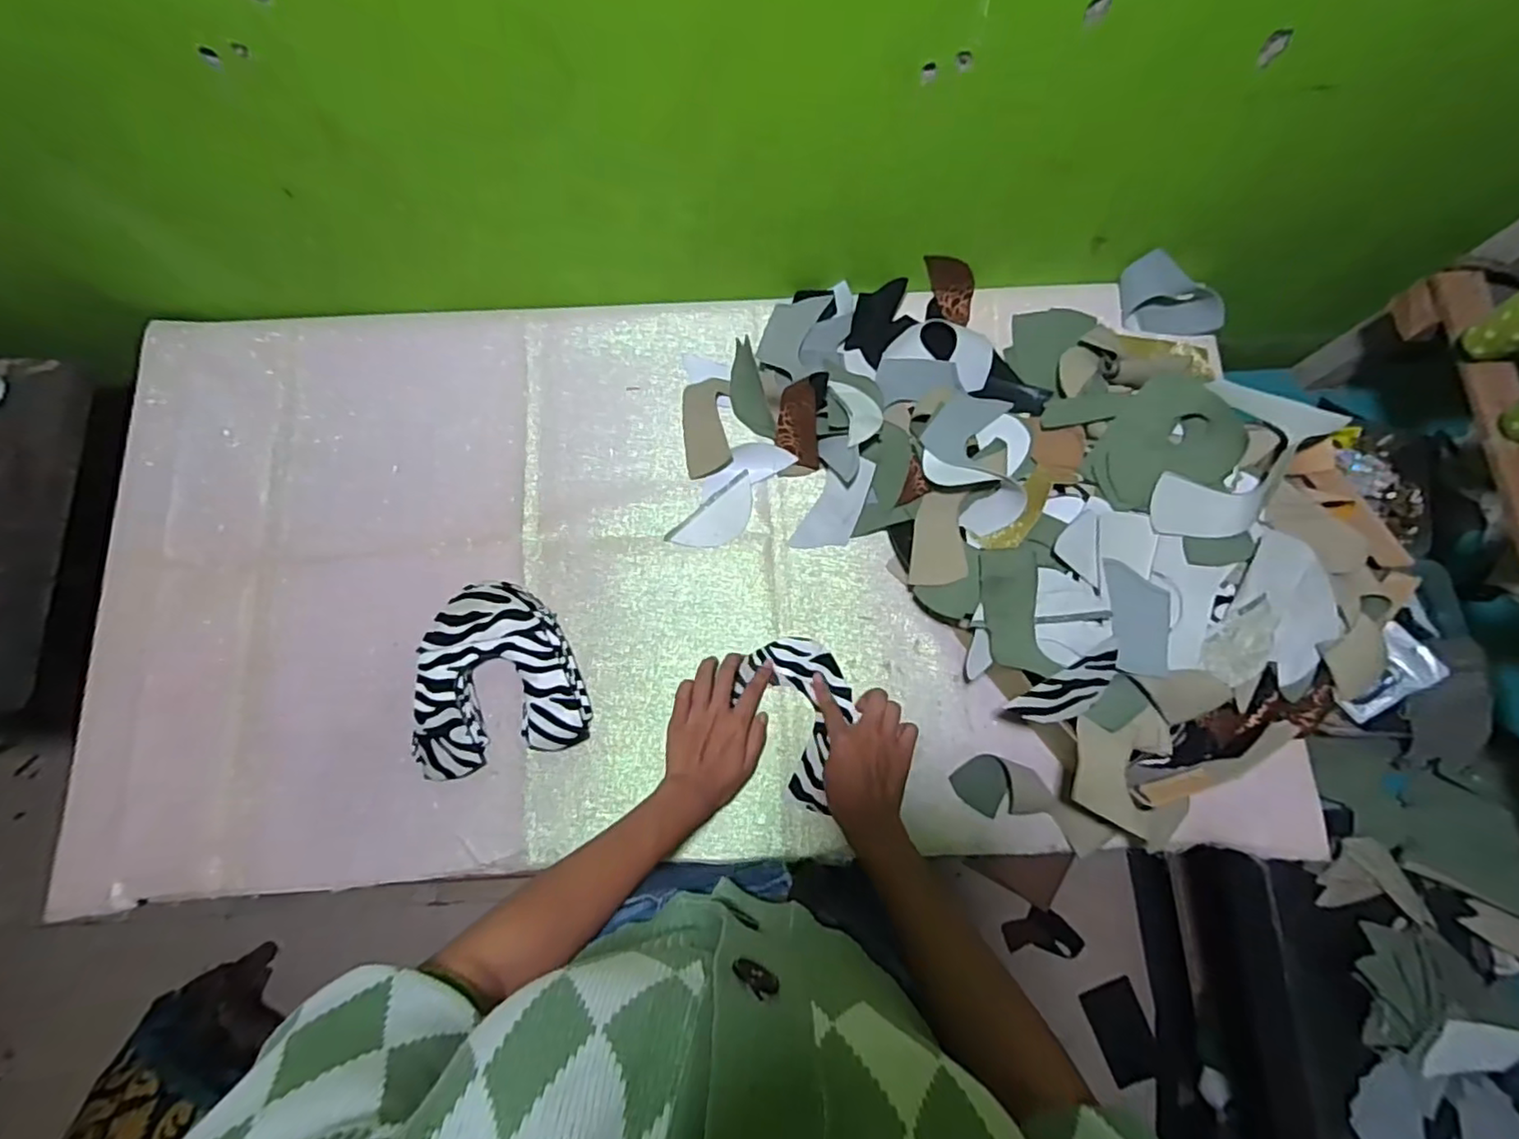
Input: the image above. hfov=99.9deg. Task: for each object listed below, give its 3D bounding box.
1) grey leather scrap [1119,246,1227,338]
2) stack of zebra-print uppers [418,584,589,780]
[{"bbox_3d":[0.452,-0.295,0.708,0.107,0.072,0.056,11,79,3],"label":"grey leather scrap"},{"bbox_3d":[-0.261,0.102,0.626,0.160,0.045,0.175,-15,79,-2],"label":"stack of zebra-print uppers"}]

